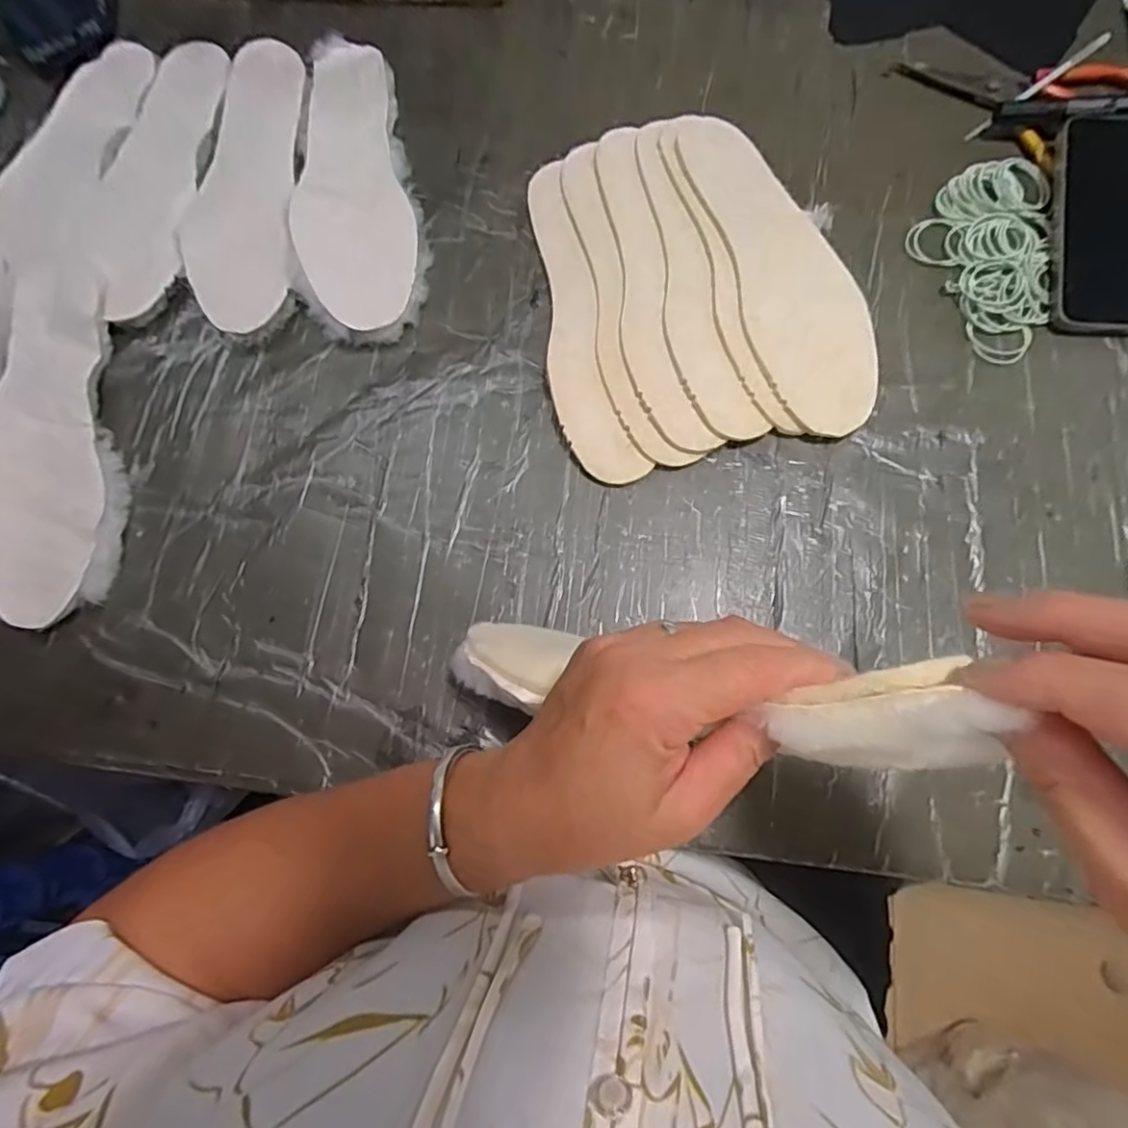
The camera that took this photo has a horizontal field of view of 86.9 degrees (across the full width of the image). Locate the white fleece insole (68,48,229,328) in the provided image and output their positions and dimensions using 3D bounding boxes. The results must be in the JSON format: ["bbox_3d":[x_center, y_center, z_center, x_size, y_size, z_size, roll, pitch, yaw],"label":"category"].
[{"bbox_3d":[-0.338,-0.321,0.489,0.084,0.023,0.261,7,79,5],"label":"white fleece insole"}]

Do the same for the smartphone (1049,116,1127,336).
[{"bbox_3d":[0.392,-0.243,0.423,0.079,0.012,0.164,7,85,5],"label":"smartphone"}]

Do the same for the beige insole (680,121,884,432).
[{"bbox_3d":[0.160,-0.220,0.437,0.087,0.007,0.264,-15,77,-6],"label":"beige insole"}]

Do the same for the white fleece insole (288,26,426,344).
[{"bbox_3d":[-0.166,-0.304,0.477,0.094,0.024,0.277,-6,78,1],"label":"white fleece insole"}]

